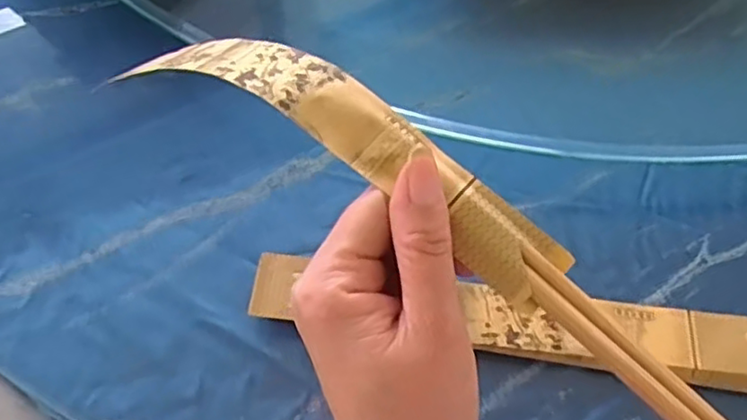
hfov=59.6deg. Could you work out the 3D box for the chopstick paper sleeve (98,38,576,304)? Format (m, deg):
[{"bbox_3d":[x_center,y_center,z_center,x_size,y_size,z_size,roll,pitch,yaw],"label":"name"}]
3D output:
[{"bbox_3d":[-0.012,-0.027,0.244,0.180,0.028,0.032,35,68,14],"label":"chopstick paper sleeve"}]

